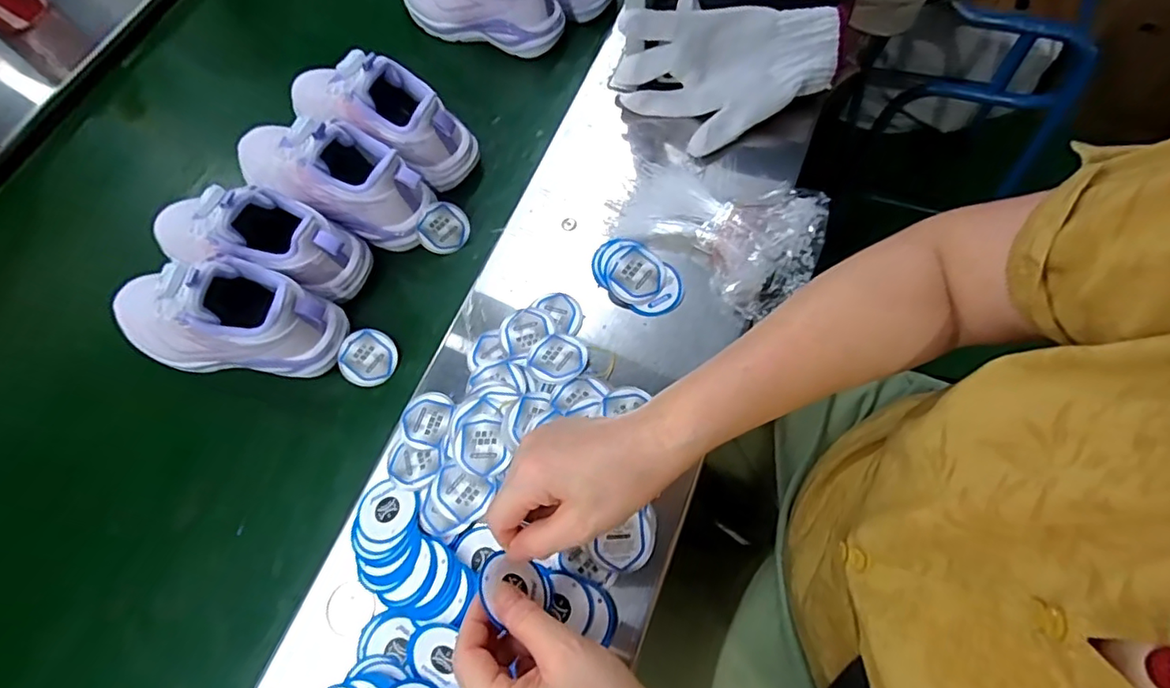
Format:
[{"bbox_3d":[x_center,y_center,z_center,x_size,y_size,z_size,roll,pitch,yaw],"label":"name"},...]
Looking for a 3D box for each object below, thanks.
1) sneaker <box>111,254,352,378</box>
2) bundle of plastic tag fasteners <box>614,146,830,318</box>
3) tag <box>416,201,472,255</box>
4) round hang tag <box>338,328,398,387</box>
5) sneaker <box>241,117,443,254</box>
[{"bbox_3d":[-0.312,-0.028,0.471,0.200,0.108,0.078,5,68,4],"label":"sneaker"},{"bbox_3d":[0.114,-0.104,0.487,0.172,0.032,0.122,29,72,13],"label":"bundle of plastic tag fasteners"},{"bbox_3d":[-0.134,-0.109,0.530,0.048,0.047,0.004,-59,31,18],"label":"tag"},{"bbox_3d":[-0.192,0.013,0.496,0.048,0.004,0.049,1,86,-9],"label":"round hang tag"},{"bbox_3d":[-0.245,-0.171,0.517,0.217,0.091,0.087,29,72,12],"label":"sneaker"}]

